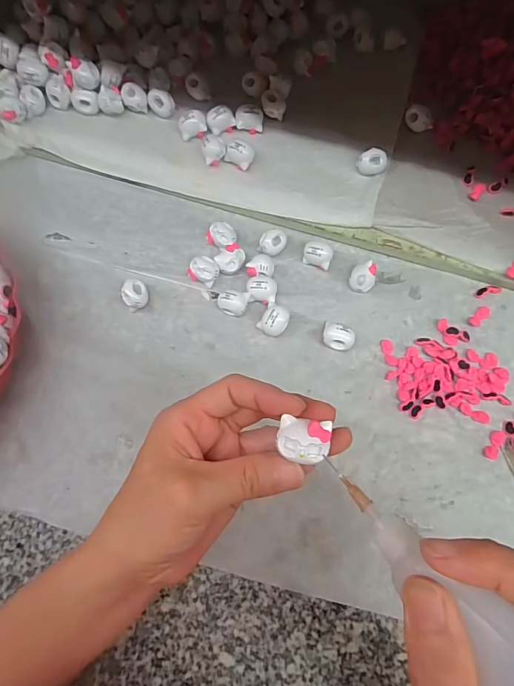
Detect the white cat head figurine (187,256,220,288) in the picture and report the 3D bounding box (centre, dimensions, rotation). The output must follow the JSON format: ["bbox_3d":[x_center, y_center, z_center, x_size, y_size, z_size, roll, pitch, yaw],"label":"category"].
[{"bbox_3d":[-0.046,-0.062,0.359,0.024,0.020,0.022,0,73,-1],"label":"white cat head figurine"}]

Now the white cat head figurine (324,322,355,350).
[{"bbox_3d":[0.067,-0.004,0.340,0.025,0.020,0.019,10,73,2],"label":"white cat head figurine"}]

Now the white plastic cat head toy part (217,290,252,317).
[{"bbox_3d":[-0.020,-0.032,0.349,0.026,0.020,0.021,4,73,0],"label":"white plastic cat head toy part"}]

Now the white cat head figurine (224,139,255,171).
[{"bbox_3d":[-0.016,-0.173,0.375,0.024,0.017,0.018,32,75,8],"label":"white cat head figurine"}]

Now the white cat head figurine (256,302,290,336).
[{"bbox_3d":[0.014,-0.018,0.344,0.024,0.018,0.024,0,73,-1],"label":"white cat head figurine"}]

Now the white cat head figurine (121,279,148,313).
[{"bbox_3d":[-0.103,-0.040,0.350,0.019,0.019,0.023,-13,74,-5],"label":"white cat head figurine"}]

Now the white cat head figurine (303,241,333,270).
[{"bbox_3d":[0.053,-0.077,0.365,0.025,0.021,0.018,18,74,5],"label":"white cat head figurine"}]

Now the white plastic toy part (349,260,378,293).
[{"bbox_3d":[0.093,-0.057,0.357,0.021,0.018,0.026,32,75,8],"label":"white plastic toy part"}]

